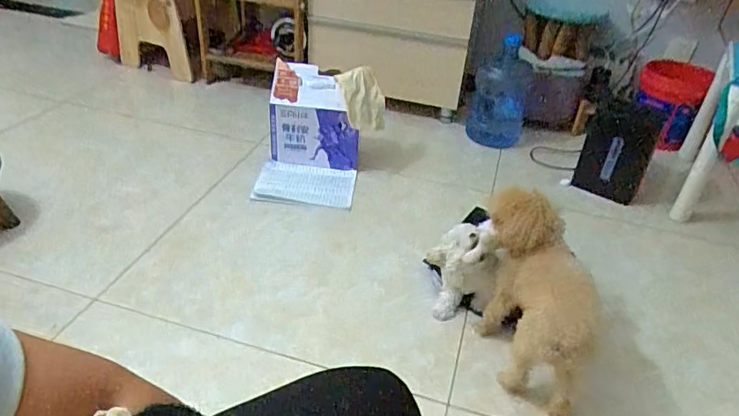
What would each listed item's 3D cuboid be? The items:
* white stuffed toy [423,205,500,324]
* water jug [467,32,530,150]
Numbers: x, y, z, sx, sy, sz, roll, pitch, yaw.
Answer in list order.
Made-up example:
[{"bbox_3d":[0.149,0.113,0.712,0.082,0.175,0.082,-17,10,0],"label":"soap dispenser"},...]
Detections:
[{"bbox_3d":[0.204,0.126,1.186,0.145,0.255,0.122,13,35,10],"label":"white stuffed toy"},{"bbox_3d":[0.464,-0.400,1.863,0.198,0.355,0.216,13,36,12],"label":"water jug"}]

